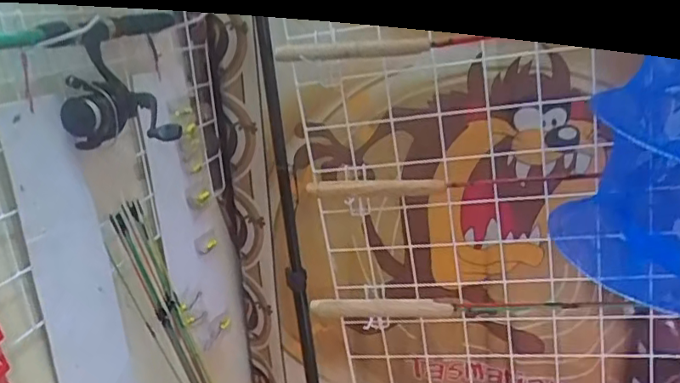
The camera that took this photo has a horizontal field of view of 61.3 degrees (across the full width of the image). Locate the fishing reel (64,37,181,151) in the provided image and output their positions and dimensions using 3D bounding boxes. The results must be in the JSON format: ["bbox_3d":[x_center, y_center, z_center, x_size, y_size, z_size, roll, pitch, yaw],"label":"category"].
[{"bbox_3d":[-0.242,-0.105,0.610,0.105,0.107,0.087,-14,18,-22],"label":"fishing reel"}]

